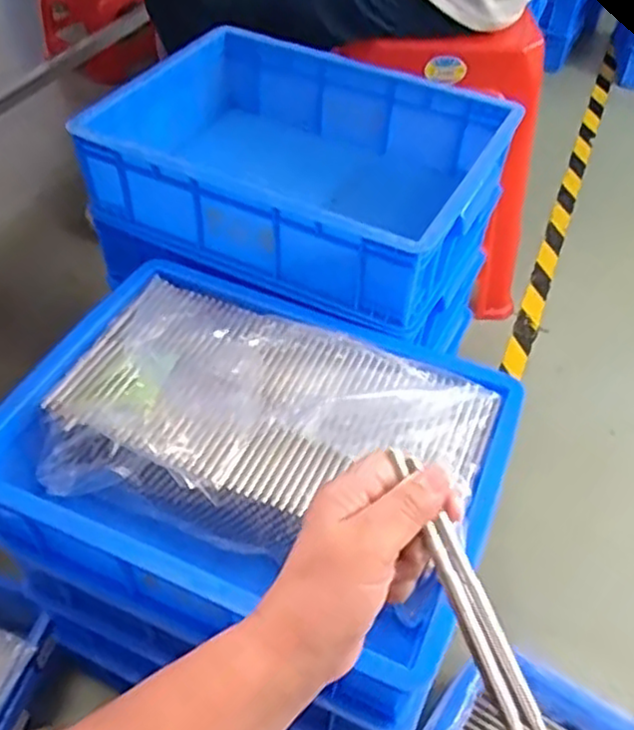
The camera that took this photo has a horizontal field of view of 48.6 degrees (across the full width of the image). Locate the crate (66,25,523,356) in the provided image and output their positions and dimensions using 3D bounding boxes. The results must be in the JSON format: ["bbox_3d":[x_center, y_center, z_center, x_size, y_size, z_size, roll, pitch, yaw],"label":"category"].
[{"bbox_3d":[-0.024,-0.212,0.834,0.431,0.169,0.337,26,52,19],"label":"crate"}]

